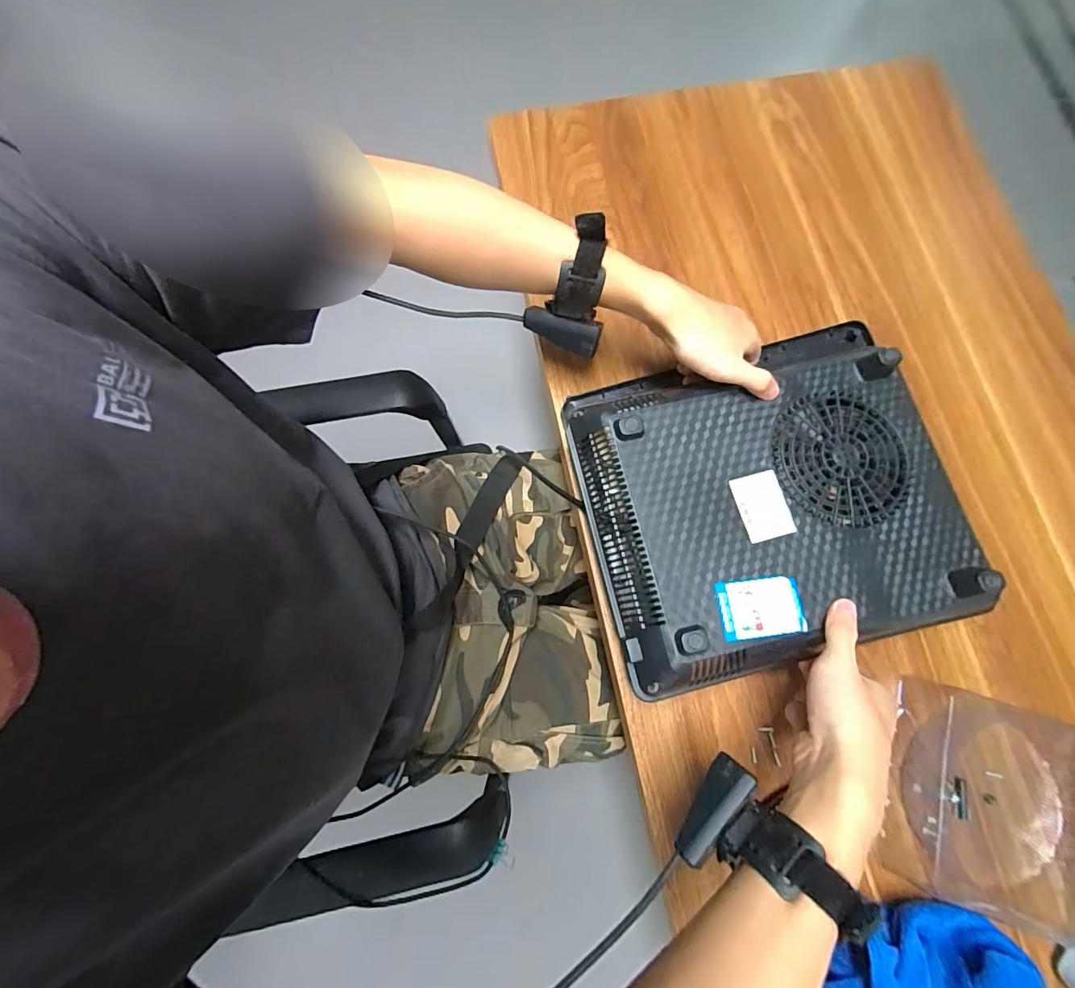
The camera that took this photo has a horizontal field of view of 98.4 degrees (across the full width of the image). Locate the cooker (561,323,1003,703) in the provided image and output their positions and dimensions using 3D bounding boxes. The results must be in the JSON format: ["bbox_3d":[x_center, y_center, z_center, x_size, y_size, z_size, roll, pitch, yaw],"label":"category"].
[{"bbox_3d":[0.205,-0.002,0.408,0.320,0.048,0.280,-15,80,-3],"label":"cooker"}]

